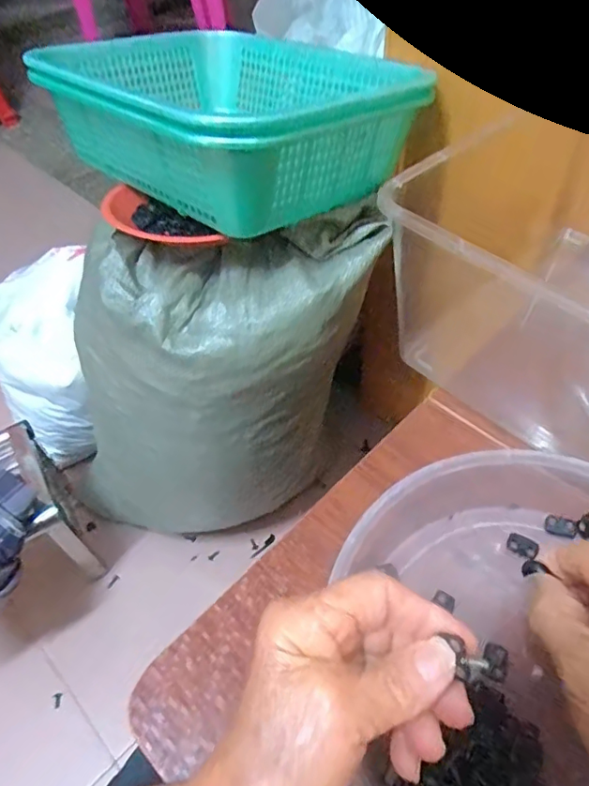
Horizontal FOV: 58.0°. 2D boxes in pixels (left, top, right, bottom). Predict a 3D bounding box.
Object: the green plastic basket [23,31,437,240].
[{"bbox_3d":[-0.061,-0.311,0.567,0.275,0.120,0.347,-39,59,-24],"label":"green plastic basket"}]

